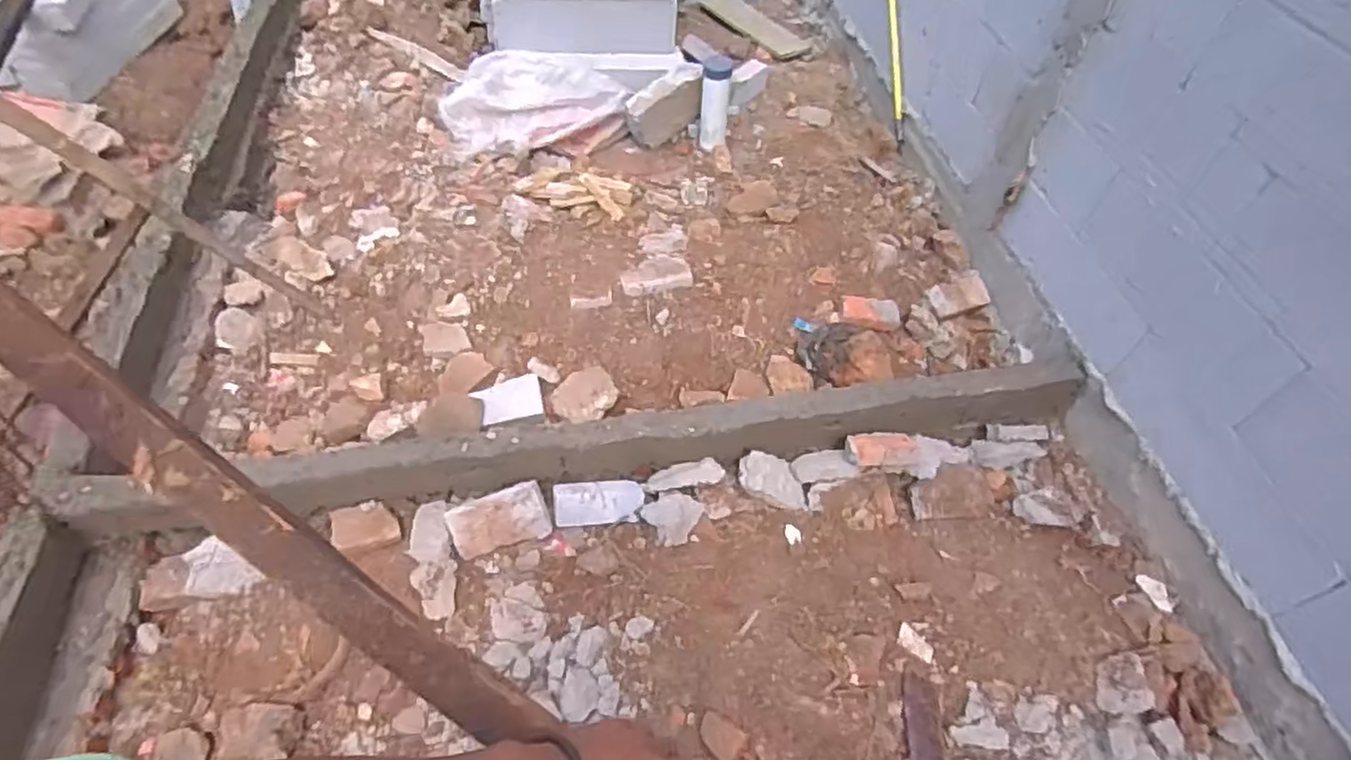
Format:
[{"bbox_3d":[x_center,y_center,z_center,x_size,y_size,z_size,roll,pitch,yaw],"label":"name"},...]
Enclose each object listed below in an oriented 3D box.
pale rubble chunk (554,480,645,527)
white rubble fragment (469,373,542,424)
[{"bbox_3d":[-0.170,0.271,1.542,0.194,0.033,0.096,-5,79,-12],"label":"pale rubble chunk"},{"bbox_3d":[-0.413,0.051,1.722,0.159,0.031,0.109,-11,57,-13],"label":"white rubble fragment"}]

